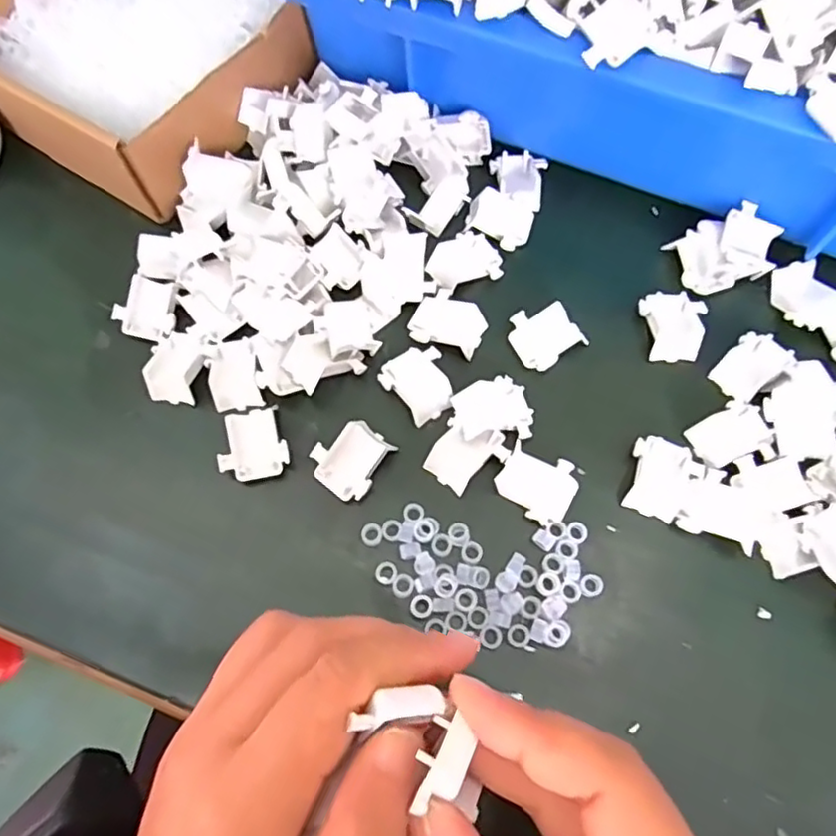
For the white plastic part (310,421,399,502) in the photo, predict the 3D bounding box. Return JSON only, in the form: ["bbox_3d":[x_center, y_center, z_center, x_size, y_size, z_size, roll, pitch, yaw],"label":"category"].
[{"bbox_3d":[-0.029,0.018,0.275,0.028,0.010,0.031,36,74,13],"label":"white plastic part"}]

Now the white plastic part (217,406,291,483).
[{"bbox_3d":[-0.072,0.012,0.278,0.029,0.011,0.030,-12,70,-4],"label":"white plastic part"}]

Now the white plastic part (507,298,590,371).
[{"bbox_3d":[0.060,-0.039,0.295,0.031,0.010,0.029,-27,71,-9],"label":"white plastic part"}]

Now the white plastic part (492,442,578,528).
[{"bbox_3d":[0.052,0.028,0.272,0.032,0.004,0.029,27,72,11],"label":"white plastic part"}]

